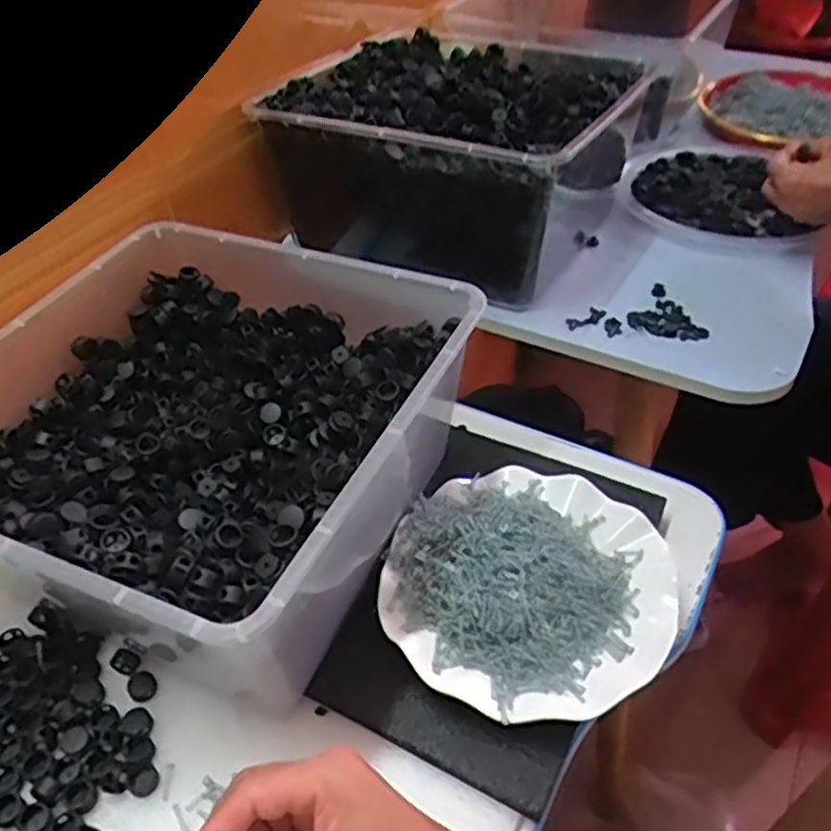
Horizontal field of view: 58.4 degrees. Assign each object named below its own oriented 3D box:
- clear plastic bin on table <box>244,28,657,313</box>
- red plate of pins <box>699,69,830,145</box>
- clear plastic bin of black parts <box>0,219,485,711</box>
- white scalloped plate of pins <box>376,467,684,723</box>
[{"bbox_3d":[0.046,-0.267,0.722,0.289,0.133,0.301,18,47,21],"label":"clear plastic bin on table"},{"bbox_3d":[0.475,-0.398,0.946,0.190,0.037,0.158,-19,46,-16],"label":"red plate of pins"},{"bbox_3d":[-0.141,0.021,0.514,0.297,0.144,0.294,17,47,20],"label":"clear plastic bin of black parts"},{"bbox_3d":[0.072,0.113,0.490,0.179,0.037,0.178,-2,43,2],"label":"white scalloped plate of pins"}]

